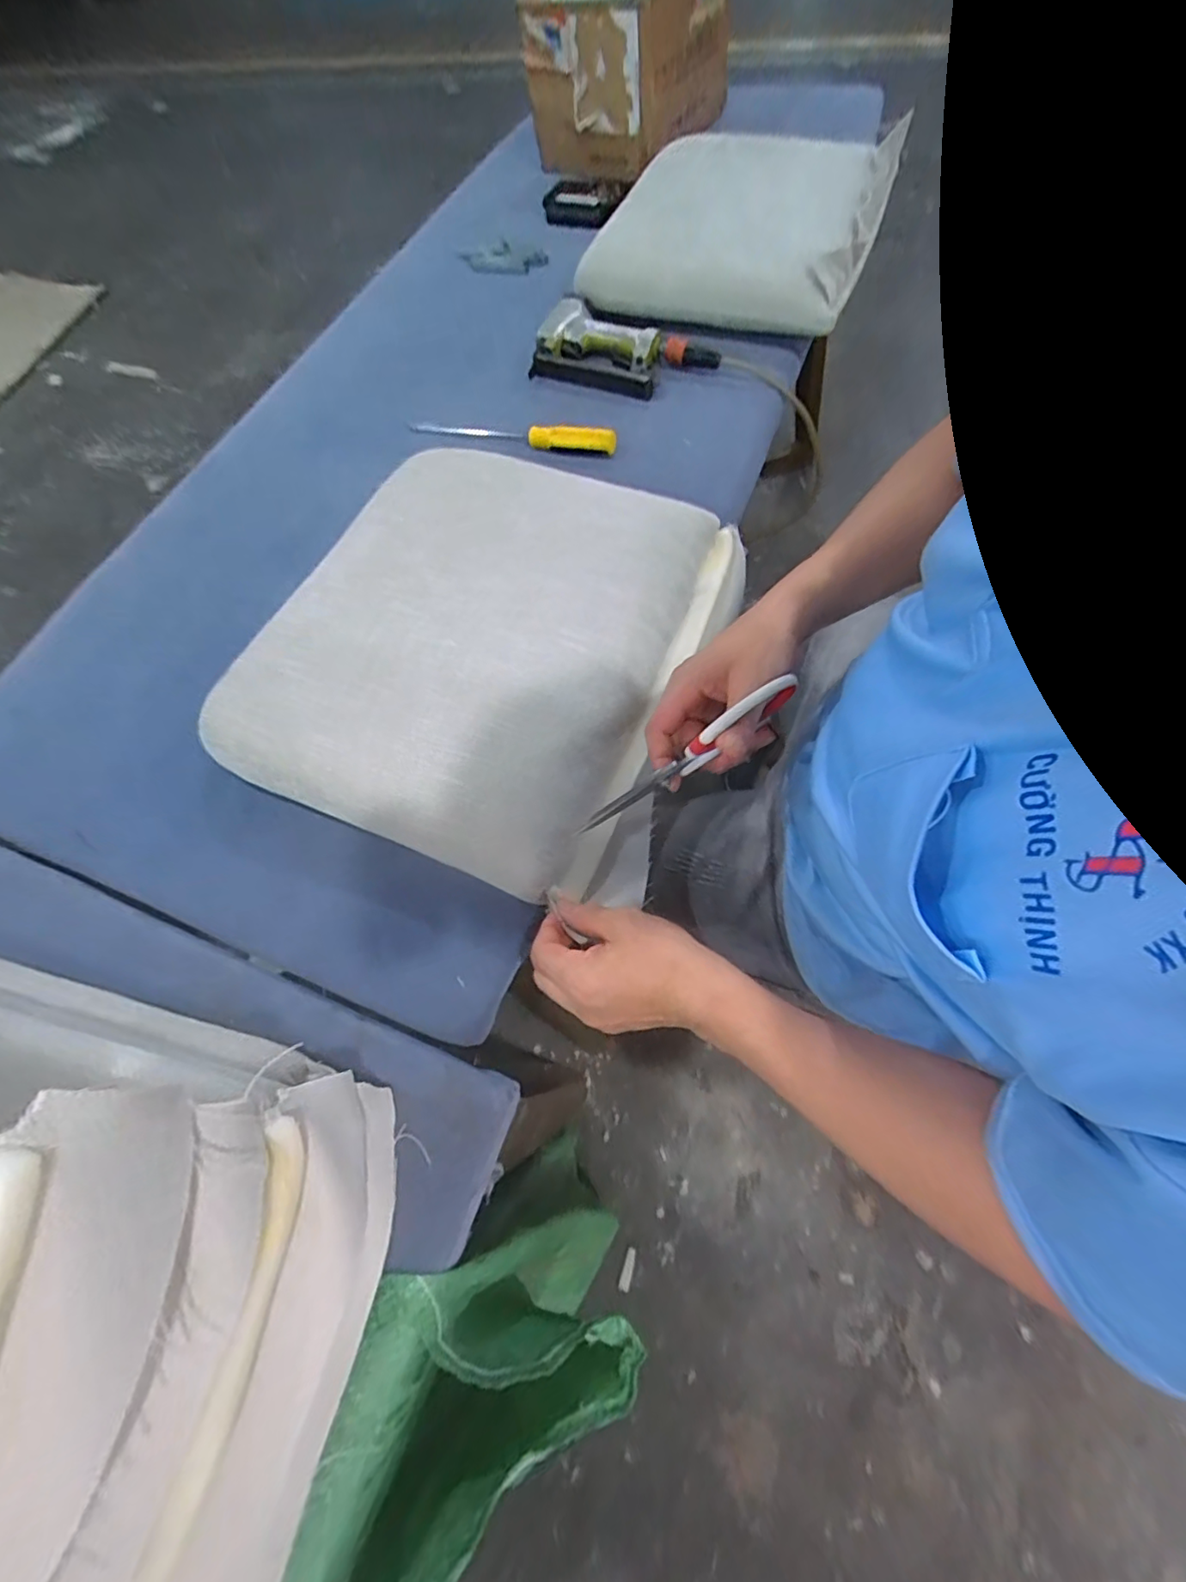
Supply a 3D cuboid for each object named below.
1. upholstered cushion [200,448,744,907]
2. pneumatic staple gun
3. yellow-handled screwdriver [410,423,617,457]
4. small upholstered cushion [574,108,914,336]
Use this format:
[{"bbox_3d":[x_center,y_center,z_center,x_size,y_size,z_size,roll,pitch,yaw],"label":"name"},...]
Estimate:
[{"bbox_3d":[-0.099,-0.138,0.562,0.401,0.106,0.427,16,65,12],"label":"upholstered cushion"},{"bbox_3d":[0.045,-0.613,0.785,0.262,0.043,0.131,20,69,15],"label":"pneumatic staple gun"},{"bbox_3d":[-0.108,-0.472,0.744,0.280,0.028,0.028,17,66,16],"label":"yellow-handled screwdriver"},{"bbox_3d":[0.214,-0.825,0.828,0.406,0.066,0.346,10,80,6],"label":"small upholstered cushion"}]

